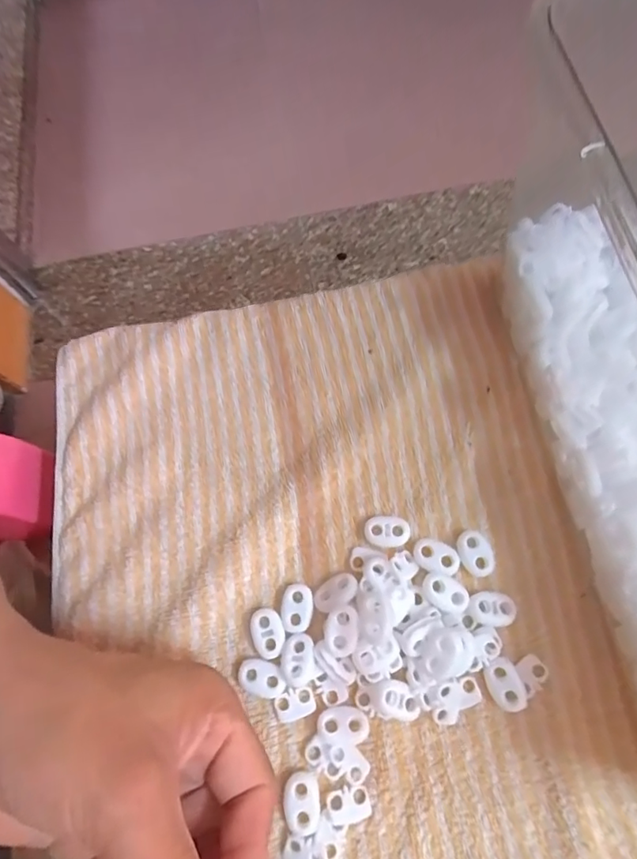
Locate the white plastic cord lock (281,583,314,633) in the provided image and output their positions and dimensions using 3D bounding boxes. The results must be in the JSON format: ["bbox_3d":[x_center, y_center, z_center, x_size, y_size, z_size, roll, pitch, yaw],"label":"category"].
[{"bbox_3d":[-0.010,0.085,0.239,0.015,0.004,0.021,4,71,5],"label":"white plastic cord lock"}]

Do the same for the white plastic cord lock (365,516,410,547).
[{"bbox_3d":[0.034,0.051,0.248,0.022,0.007,0.015,-5,71,2],"label":"white plastic cord lock"}]

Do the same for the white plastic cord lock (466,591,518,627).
[{"bbox_3d":[0.081,0.084,0.234,0.023,0.007,0.015,6,72,6],"label":"white plastic cord lock"}]

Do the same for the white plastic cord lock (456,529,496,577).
[{"bbox_3d":[0.076,0.060,0.243,0.016,0.006,0.022,-18,71,-3],"label":"white plastic cord lock"}]

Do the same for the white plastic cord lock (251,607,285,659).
[{"bbox_3d":[-0.024,0.096,0.235,0.015,0.004,0.022,-17,71,-2],"label":"white plastic cord lock"}]

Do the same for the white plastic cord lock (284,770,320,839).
[{"bbox_3d":[-0.007,0.161,0.214,0.014,0.004,0.023,-6,71,2],"label":"white plastic cord lock"}]

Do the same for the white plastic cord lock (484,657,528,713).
[{"bbox_3d":[0.083,0.114,0.223,0.014,0.004,0.022,-26,75,10],"label":"white plastic cord lock"}]

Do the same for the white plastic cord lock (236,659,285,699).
[{"bbox_3d":[-0.026,0.115,0.230,0.022,0.005,0.015,16,73,9],"label":"white plastic cord lock"}]

